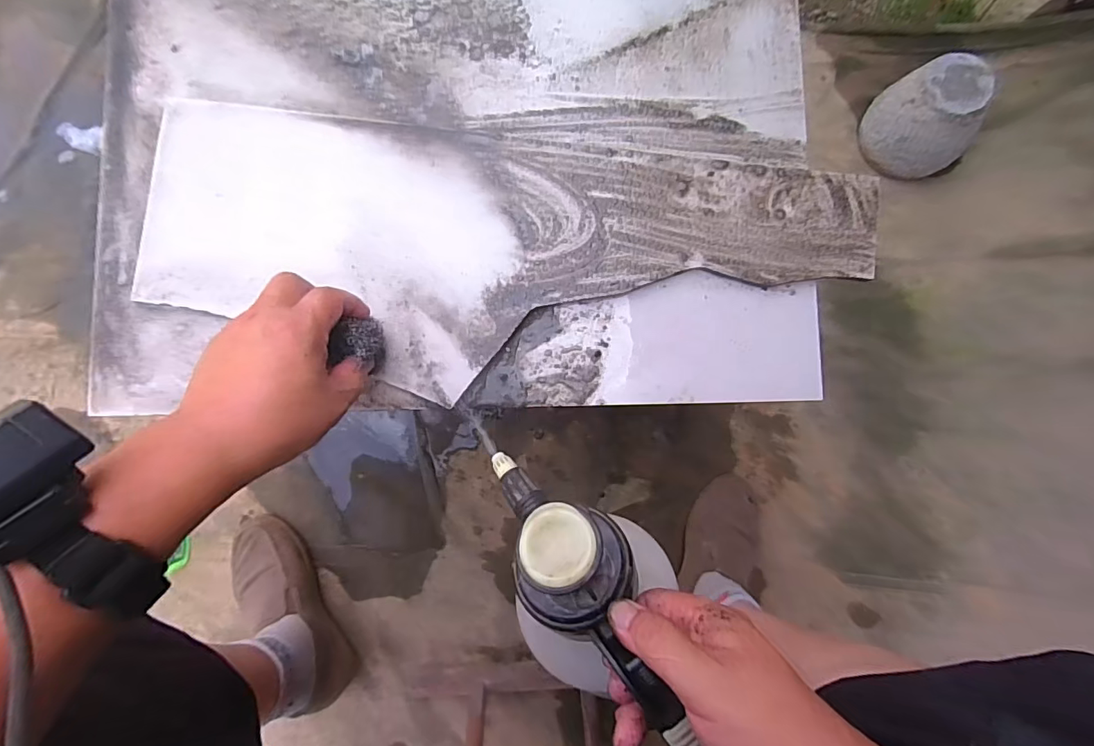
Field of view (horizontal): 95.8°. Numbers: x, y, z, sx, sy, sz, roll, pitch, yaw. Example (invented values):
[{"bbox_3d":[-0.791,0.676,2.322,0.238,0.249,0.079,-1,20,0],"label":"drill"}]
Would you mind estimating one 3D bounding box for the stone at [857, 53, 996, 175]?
[{"bbox_3d":[0.521,-0.348,0.685,0.103,0.130,0.123,-15,87,-3],"label":"stone"}]

